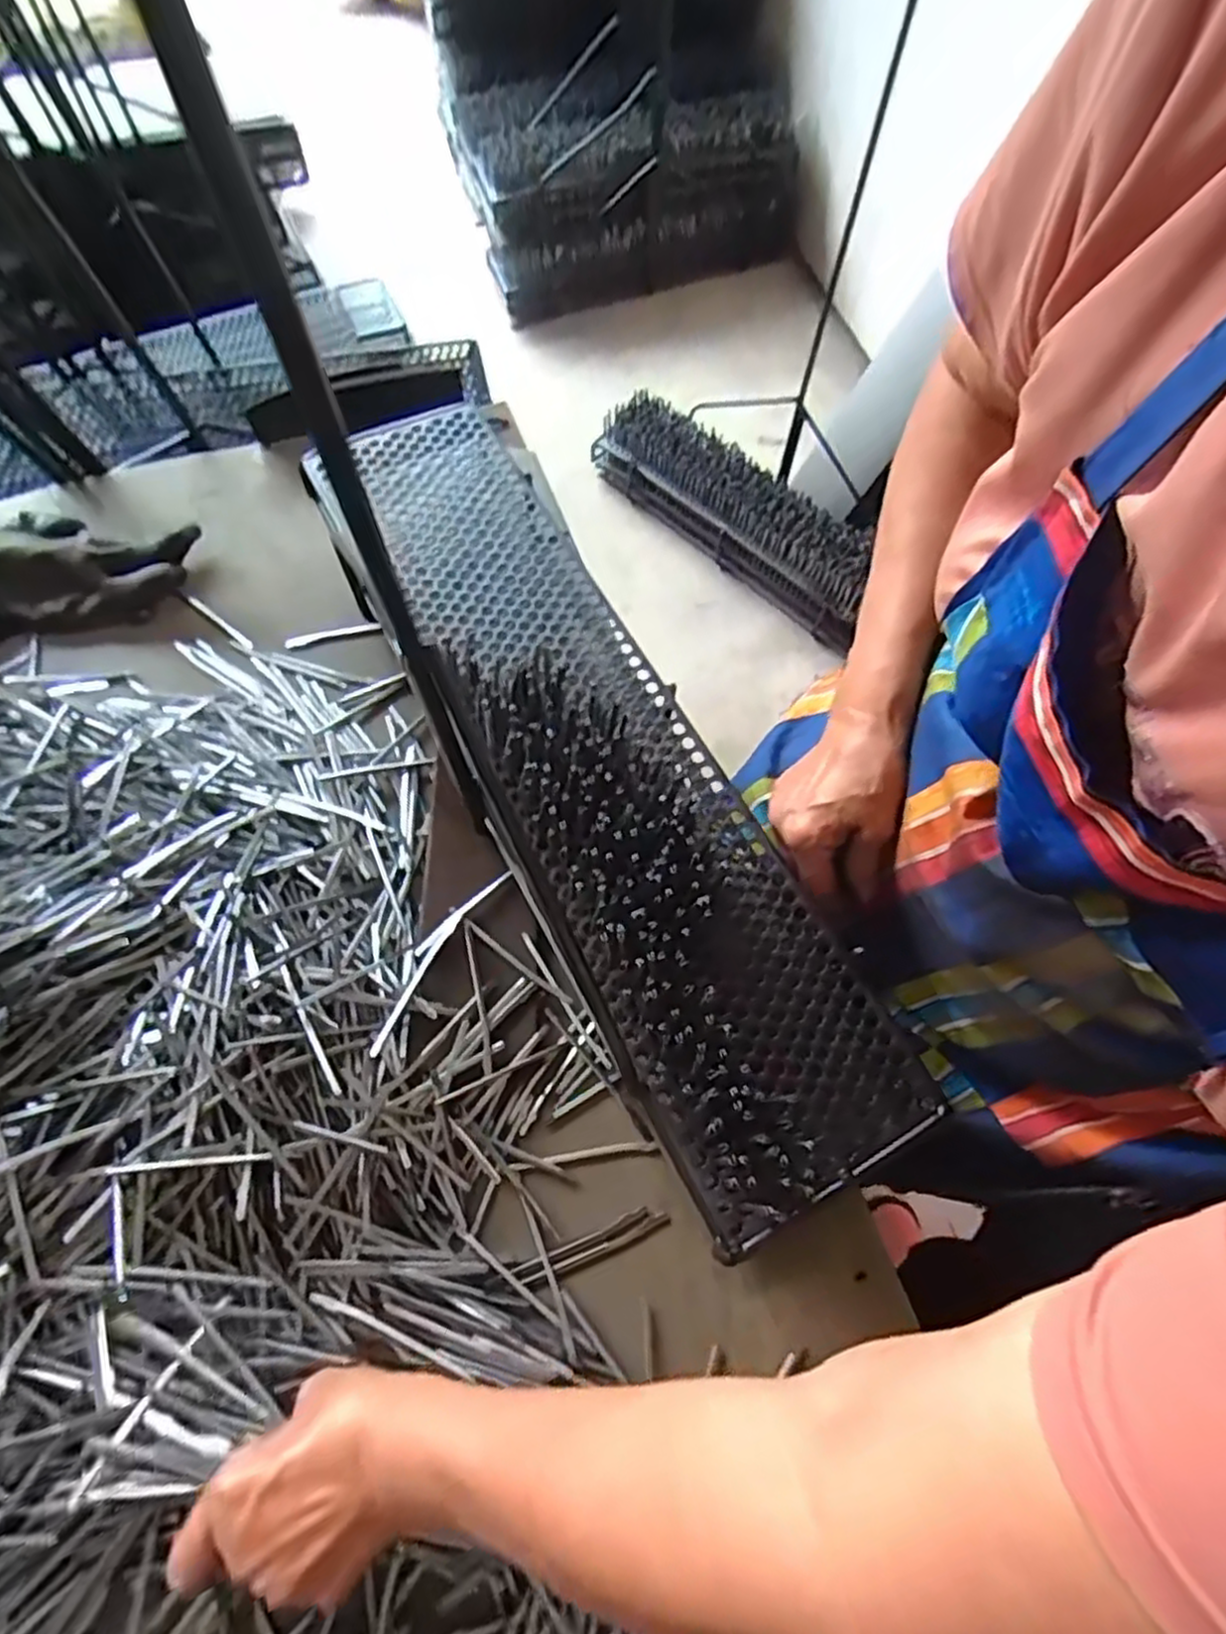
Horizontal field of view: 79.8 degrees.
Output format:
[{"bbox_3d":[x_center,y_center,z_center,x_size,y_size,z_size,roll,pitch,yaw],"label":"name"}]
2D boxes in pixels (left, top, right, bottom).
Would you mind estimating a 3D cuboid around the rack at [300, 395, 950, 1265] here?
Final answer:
[{"bbox_3d":[-0.021,-0.049,0.466,0.153,0.061,0.583,-25,71,-13],"label":"rack"}]

